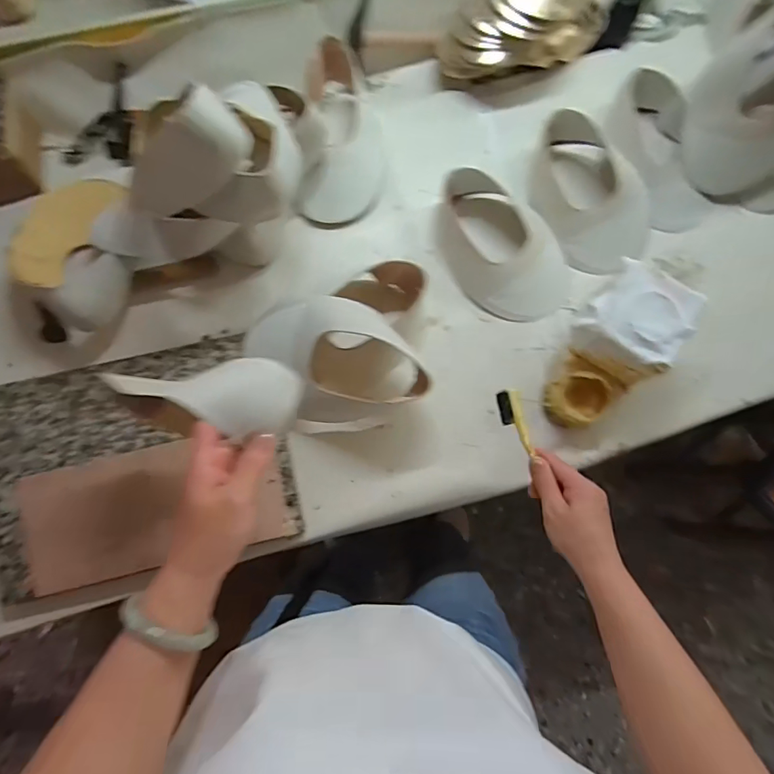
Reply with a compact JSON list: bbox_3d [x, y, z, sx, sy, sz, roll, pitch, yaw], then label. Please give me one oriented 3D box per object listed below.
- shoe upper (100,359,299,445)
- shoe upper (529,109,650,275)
[{"bbox_3d":[-0.158,0.009,0.392,0.162,0.053,0.064,0,81,6],"label":"shoe upper"},{"bbox_3d":[0.297,-0.284,0.702,0.144,0.086,0.232,-30,83,-7],"label":"shoe upper"}]

